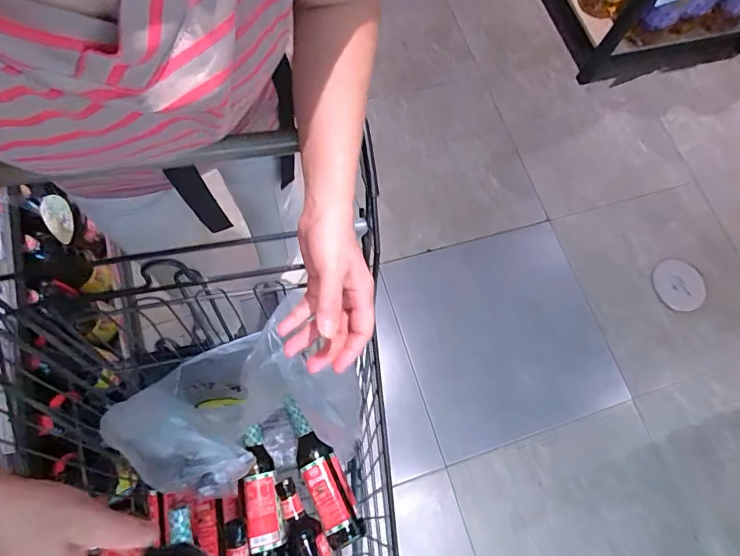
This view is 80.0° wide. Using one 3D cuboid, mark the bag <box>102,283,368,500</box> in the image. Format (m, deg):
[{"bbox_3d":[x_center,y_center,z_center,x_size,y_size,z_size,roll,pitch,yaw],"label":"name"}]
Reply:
[{"bbox_3d":[-0.185,0.173,0.551,0.324,0.201,0.163,-20,73,-8],"label":"bag"}]

